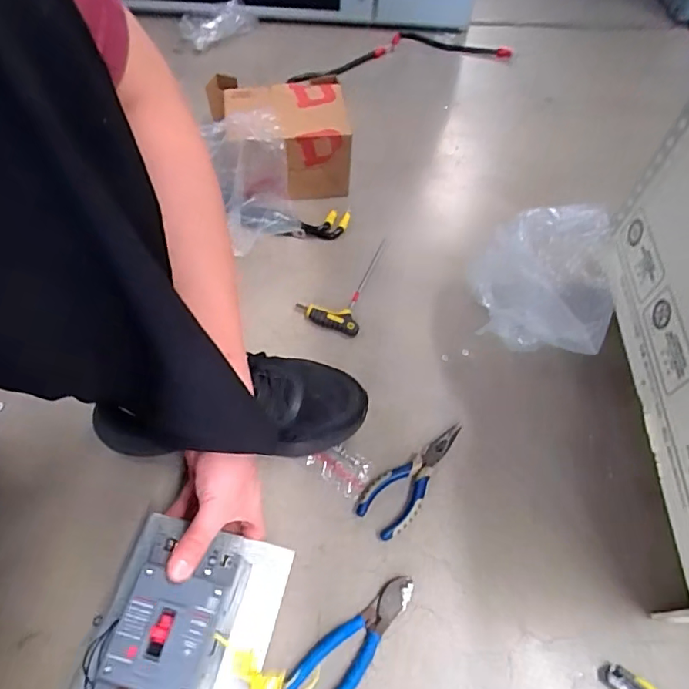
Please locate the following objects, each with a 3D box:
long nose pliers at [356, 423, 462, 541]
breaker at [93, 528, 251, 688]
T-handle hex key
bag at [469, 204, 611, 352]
[{"bbox_3d":[0.082,0.144,0.563,0.056,0.013,0.157,40,65,20],"label":"long nose pliers"},{"bbox_3d":[-0.137,0.238,0.407,0.088,0.064,0.137,13,59,5],"label":"breaker"},{"bbox_3d":[-0.001,-0.099,0.701,0.087,0.014,0.179,16,59,7],"label":"T-handle hex key"},{"bbox_3d":[0.238,-0.070,0.620,0.158,0.151,0.150,14,59,7],"label":"bag"}]

